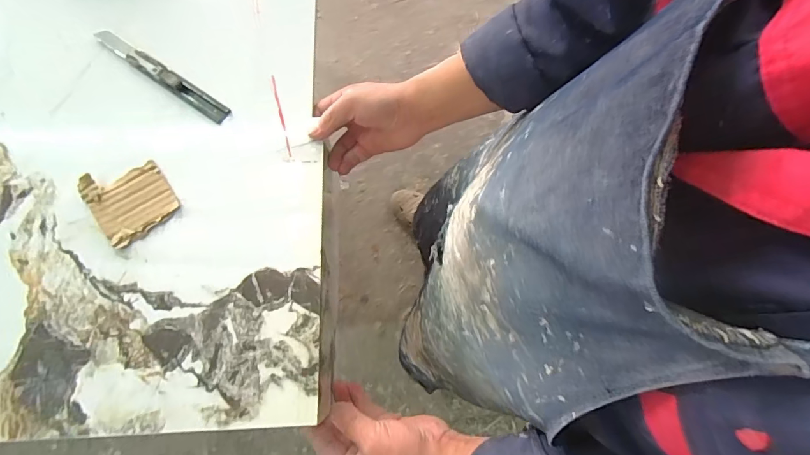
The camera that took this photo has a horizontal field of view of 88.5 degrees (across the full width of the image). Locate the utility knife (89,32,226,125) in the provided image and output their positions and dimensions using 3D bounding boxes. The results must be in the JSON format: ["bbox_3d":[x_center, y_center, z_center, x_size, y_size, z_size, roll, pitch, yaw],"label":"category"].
[{"bbox_3d":[-0.275,-0.172,0.469,0.185,0.009,0.024,34,74,9],"label":"utility knife"}]

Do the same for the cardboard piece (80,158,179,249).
[{"bbox_3d":[-0.278,-0.030,0.419,0.073,0.010,0.081,-37,77,-13],"label":"cardboard piece"}]

